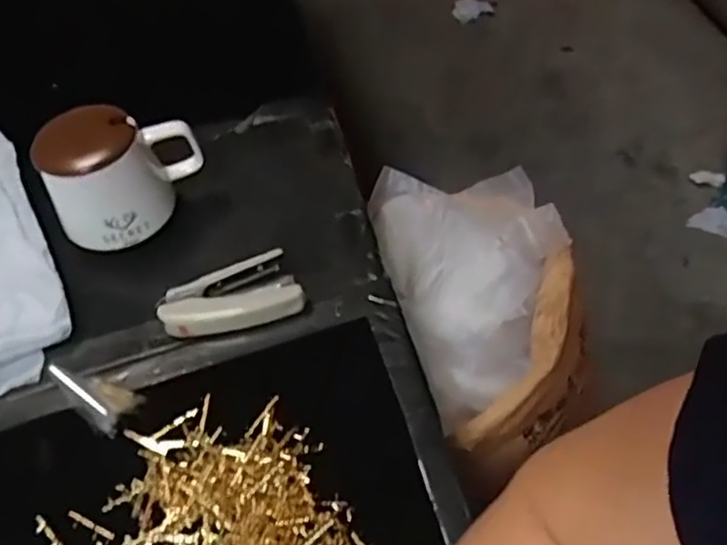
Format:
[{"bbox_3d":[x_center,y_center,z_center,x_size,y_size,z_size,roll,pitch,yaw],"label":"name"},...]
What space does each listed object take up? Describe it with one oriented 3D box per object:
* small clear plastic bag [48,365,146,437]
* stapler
[{"bbox_3d":[-0.174,0.078,0.453,0.033,0.036,0.047,-38,60,-24],"label":"small clear plastic bag"},{"bbox_3d":[-0.097,0.021,0.506,0.098,0.024,0.053,-16,53,-9],"label":"stapler"}]

